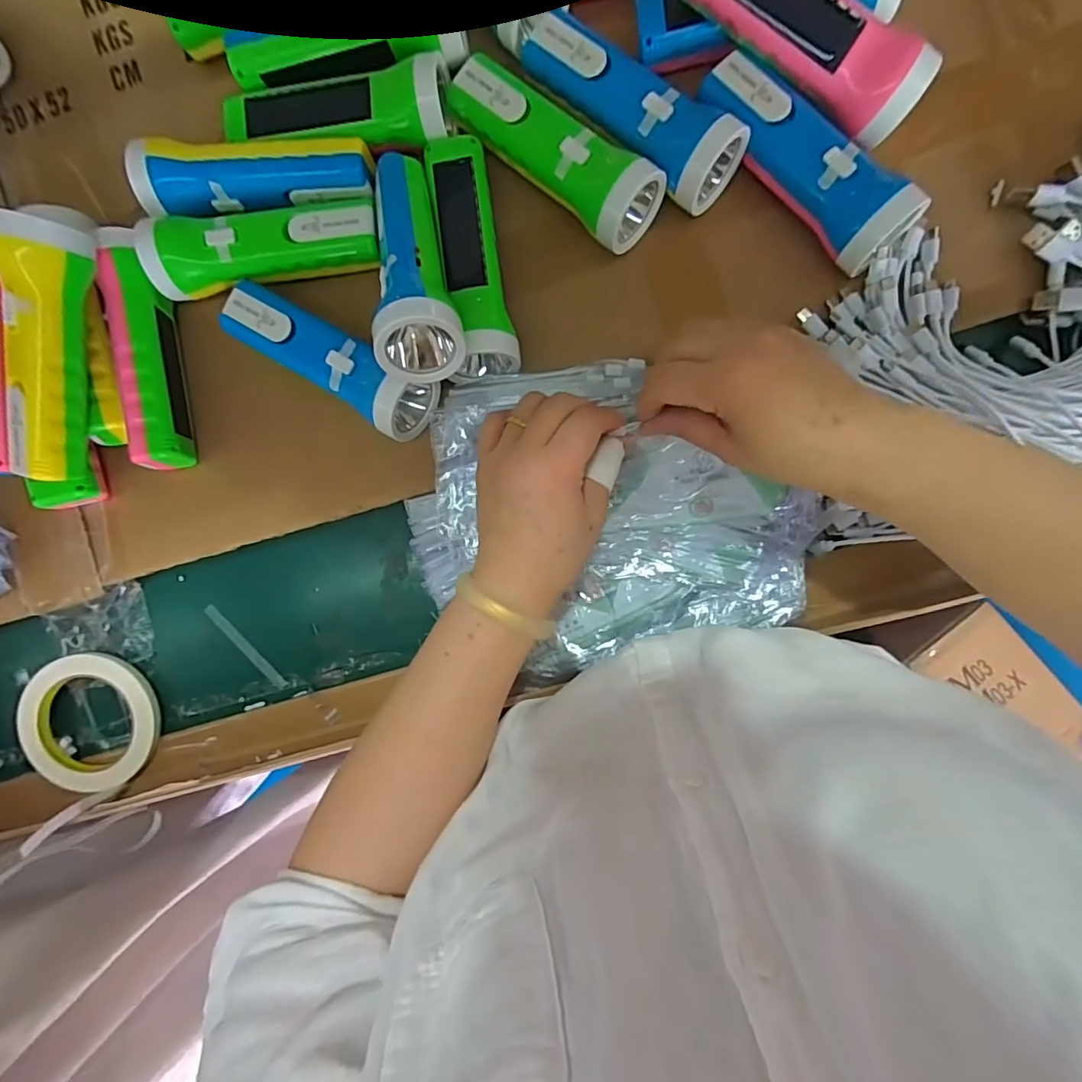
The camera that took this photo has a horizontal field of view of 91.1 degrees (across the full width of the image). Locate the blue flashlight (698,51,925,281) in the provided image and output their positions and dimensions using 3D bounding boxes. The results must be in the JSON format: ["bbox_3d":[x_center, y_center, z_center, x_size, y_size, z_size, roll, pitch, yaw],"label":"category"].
[{"bbox_3d":[0.171,-0.250,0.345,0.049,0.041,0.159,-39,89,5],"label":"blue flashlight"}]

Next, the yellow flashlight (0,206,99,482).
[{"bbox_3d":[-0.330,-0.124,0.350,0.042,0.056,0.160,12,93,4],"label":"yellow flashlight"}]

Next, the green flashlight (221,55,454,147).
[{"bbox_3d":[-0.142,-0.297,0.370,0.156,0.043,0.051,-5,92,5],"label":"green flashlight"}]

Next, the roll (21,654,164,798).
[{"bbox_3d":[-0.370,0.147,0.437,0.100,0.030,0.109,0,92,5],"label":"roll"}]

